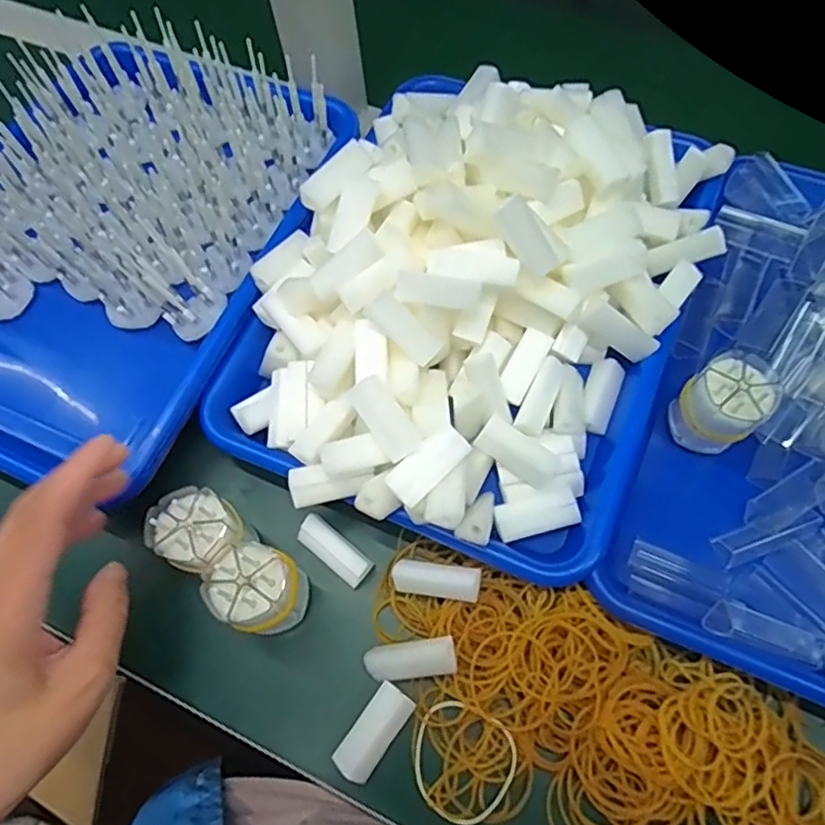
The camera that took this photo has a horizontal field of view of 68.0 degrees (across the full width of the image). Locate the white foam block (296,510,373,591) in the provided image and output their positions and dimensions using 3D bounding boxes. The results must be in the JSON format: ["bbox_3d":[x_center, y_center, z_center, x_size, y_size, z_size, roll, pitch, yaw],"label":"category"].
[{"bbox_3d":[-0.045,0.080,0.353,0.045,0.018,0.018,36,73,17],"label":"white foam block"}]

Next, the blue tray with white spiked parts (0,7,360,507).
[{"bbox_3d":[-0.208,-0.121,0.418,0.245,0.091,0.328,22,69,12],"label":"blue tray with white spiked parts"}]

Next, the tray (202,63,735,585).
[{"bbox_3d":[0.037,-0.083,0.360,0.242,0.079,0.313,24,70,13],"label":"tray"}]

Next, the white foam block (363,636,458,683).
[{"bbox_3d":[-0.001,0.129,0.318,0.047,0.011,0.017,-13,65,13],"label":"white foam block"}]

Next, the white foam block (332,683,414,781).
[{"bbox_3d":[-0.020,0.162,0.311,0.021,0.011,0.045,34,72,16],"label":"white foam block"}]

